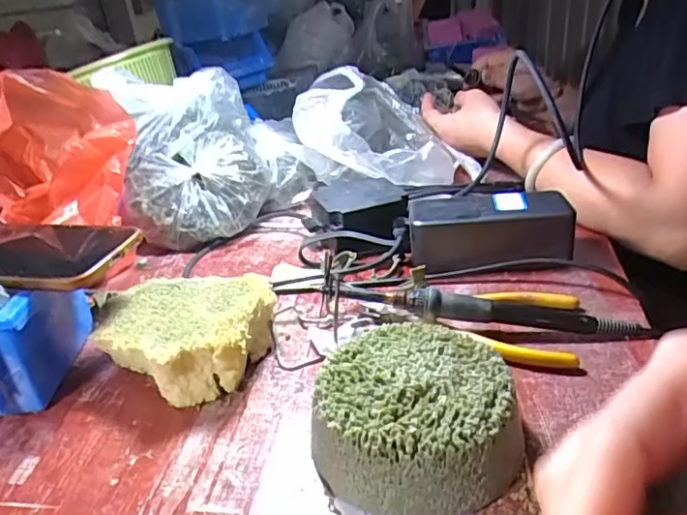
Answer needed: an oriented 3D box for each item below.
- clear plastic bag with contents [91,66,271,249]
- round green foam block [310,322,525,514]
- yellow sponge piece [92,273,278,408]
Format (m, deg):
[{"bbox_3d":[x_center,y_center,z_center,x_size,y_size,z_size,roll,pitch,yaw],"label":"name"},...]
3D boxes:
[{"bbox_3d":[-0.160,-0.111,0.583,0.148,0.154,0.155,-10,27,-6],"label":"clear plastic bag with contents"},{"bbox_3d":[0.037,0.081,0.292,0.102,0.045,0.103,-6,27,3],"label":"round green foam block"},{"bbox_3d":[-0.107,0.055,0.380,0.115,0.043,0.104,-5,27,4],"label":"yellow sponge piece"}]

